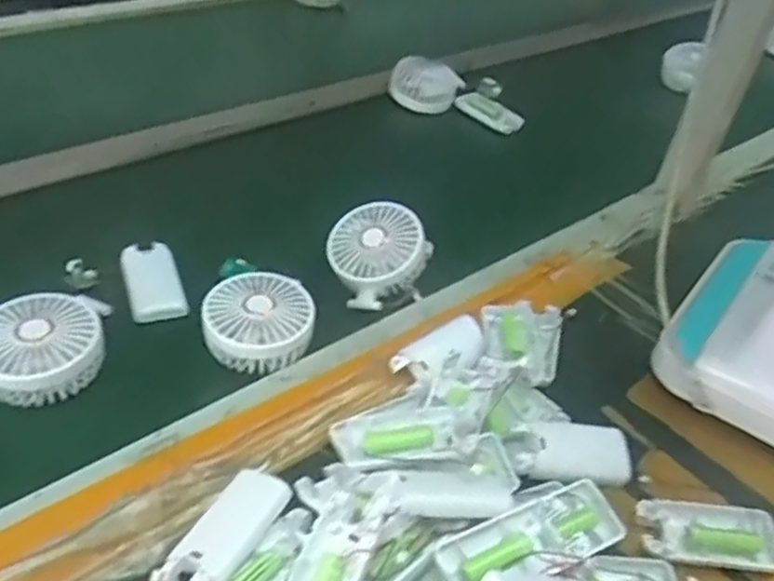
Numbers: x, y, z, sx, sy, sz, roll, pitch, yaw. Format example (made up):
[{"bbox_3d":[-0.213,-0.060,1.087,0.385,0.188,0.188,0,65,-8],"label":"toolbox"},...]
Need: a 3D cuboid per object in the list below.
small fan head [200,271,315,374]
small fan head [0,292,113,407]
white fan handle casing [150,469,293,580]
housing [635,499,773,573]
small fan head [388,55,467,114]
[{"bbox_3d":[-0.105,0.024,0.569,0.084,0.034,0.082,-2,41,-10],"label":"small fan head"},{"bbox_3d":[-0.257,0.040,0.521,0.094,0.036,0.084,-21,48,-29],"label":"small fan head"},{"bbox_3d":[-0.106,0.159,0.455,0.042,0.020,0.094,24,43,18],"label":"white fan handle casing"},{"bbox_3d":[0.227,0.171,0.489,0.097,0.012,0.046,9,40,1],"label":"housing"},{"bbox_3d":[0.054,-0.279,0.937,0.099,0.060,0.066,7,40,0],"label":"small fan head"}]

